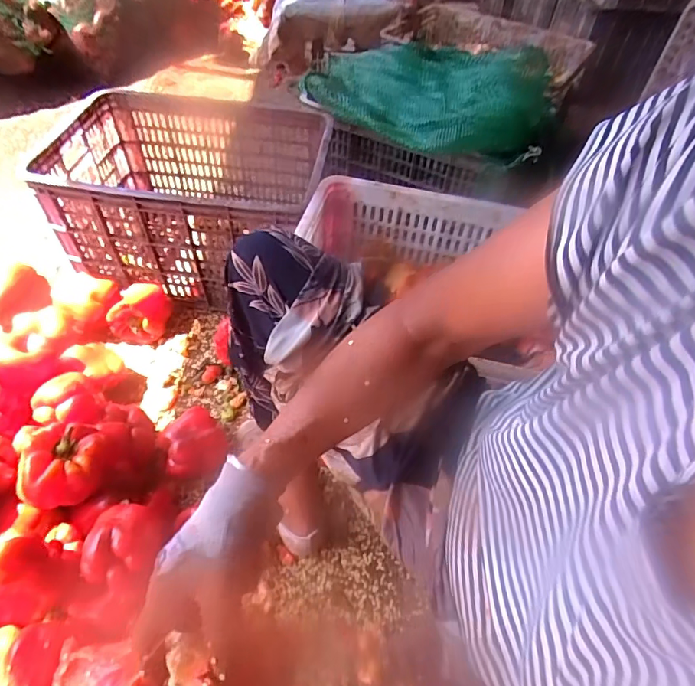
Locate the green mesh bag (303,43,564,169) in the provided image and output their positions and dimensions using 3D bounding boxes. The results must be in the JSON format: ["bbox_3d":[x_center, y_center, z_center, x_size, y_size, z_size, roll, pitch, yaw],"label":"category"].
[{"bbox_3d":[0.159,-0.534,1.003,0.538,0.147,0.291,31,55,20],"label":"green mesh bag"}]

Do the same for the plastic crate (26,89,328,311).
[{"bbox_3d":[-0.307,-0.313,1.048,0.507,0.280,0.419,10,51,4],"label":"plastic crate"}]

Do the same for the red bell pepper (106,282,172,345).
[{"bbox_3d":[-0.407,-0.066,0.955,0.106,0.093,0.102,4,51,-1],"label":"red bell pepper"}]

